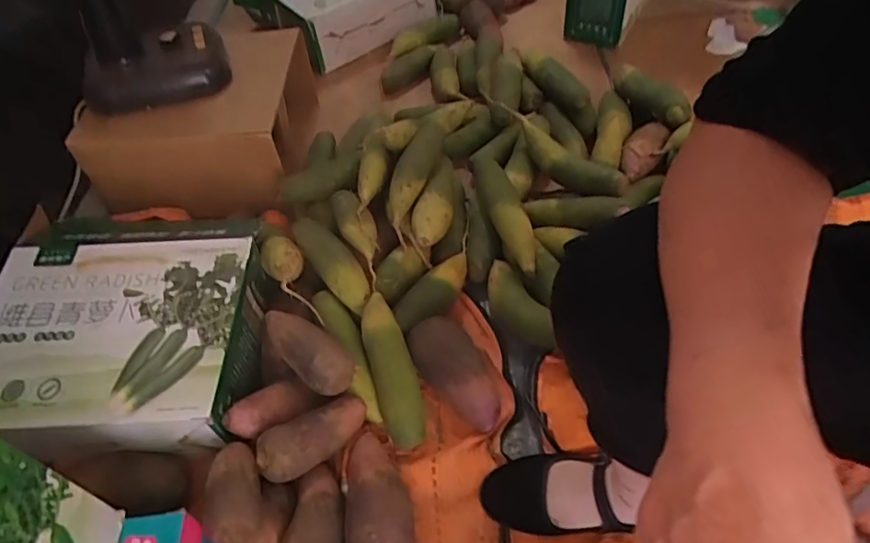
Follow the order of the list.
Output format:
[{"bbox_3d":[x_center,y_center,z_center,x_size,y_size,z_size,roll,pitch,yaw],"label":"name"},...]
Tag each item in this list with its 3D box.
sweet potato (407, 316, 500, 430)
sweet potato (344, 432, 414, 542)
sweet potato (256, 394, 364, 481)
[{"bbox_3d":[0.027,0.128,0.749,0.081,0.079,0.165,-29,53,-17],"label":"sweet potato"},{"bbox_3d":[-0.069,0.259,0.661,0.075,0.060,0.163,-13,39,-5],"label":"sweet potato"},{"bbox_3d":[-0.146,0.193,0.688,0.145,0.047,0.065,-25,52,-37],"label":"sweet potato"}]

